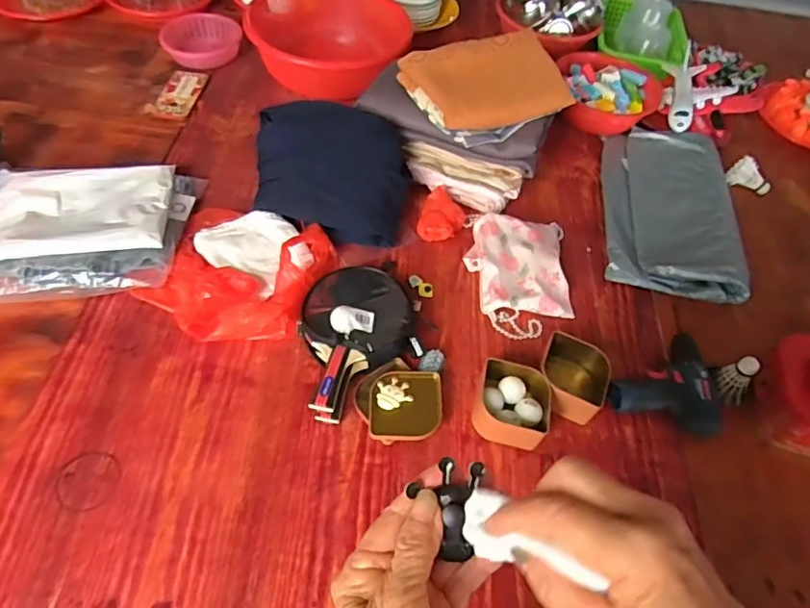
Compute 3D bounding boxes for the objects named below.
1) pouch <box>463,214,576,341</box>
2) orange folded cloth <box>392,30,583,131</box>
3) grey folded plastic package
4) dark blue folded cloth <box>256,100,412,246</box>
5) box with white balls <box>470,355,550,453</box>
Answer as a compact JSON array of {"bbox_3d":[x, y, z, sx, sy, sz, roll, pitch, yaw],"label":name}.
[{"bbox_3d":[0.195,-0.058,0.949,0.175,0.040,0.247,4,54,-3],"label":"pouch"},{"bbox_3d":[0.143,-0.400,0.993,0.264,0.065,0.198,-13,57,-15],"label":"orange folded cloth"},{"bbox_3d":[0.504,-0.196,1.076,0.229,0.051,0.424,11,54,2],"label":"grey folded plastic package"},{"bbox_3d":[-0.127,-0.224,0.978,0.261,0.066,0.230,6,88,7],"label":"dark blue folded cloth"},{"bbox_3d":[0.153,0.141,0.793,0.101,0.052,0.110,16,54,6],"label":"box with white balls"}]

